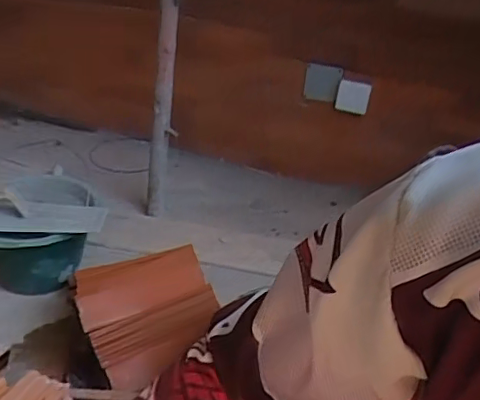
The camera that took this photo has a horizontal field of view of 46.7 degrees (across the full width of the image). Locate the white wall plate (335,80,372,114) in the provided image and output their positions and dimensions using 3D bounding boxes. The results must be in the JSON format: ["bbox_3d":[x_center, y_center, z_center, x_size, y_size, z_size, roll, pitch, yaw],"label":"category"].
[{"bbox_3d":[0.317,-0.289,1.562,0.090,0.093,0.021,15,31,14],"label":"white wall plate"}]

